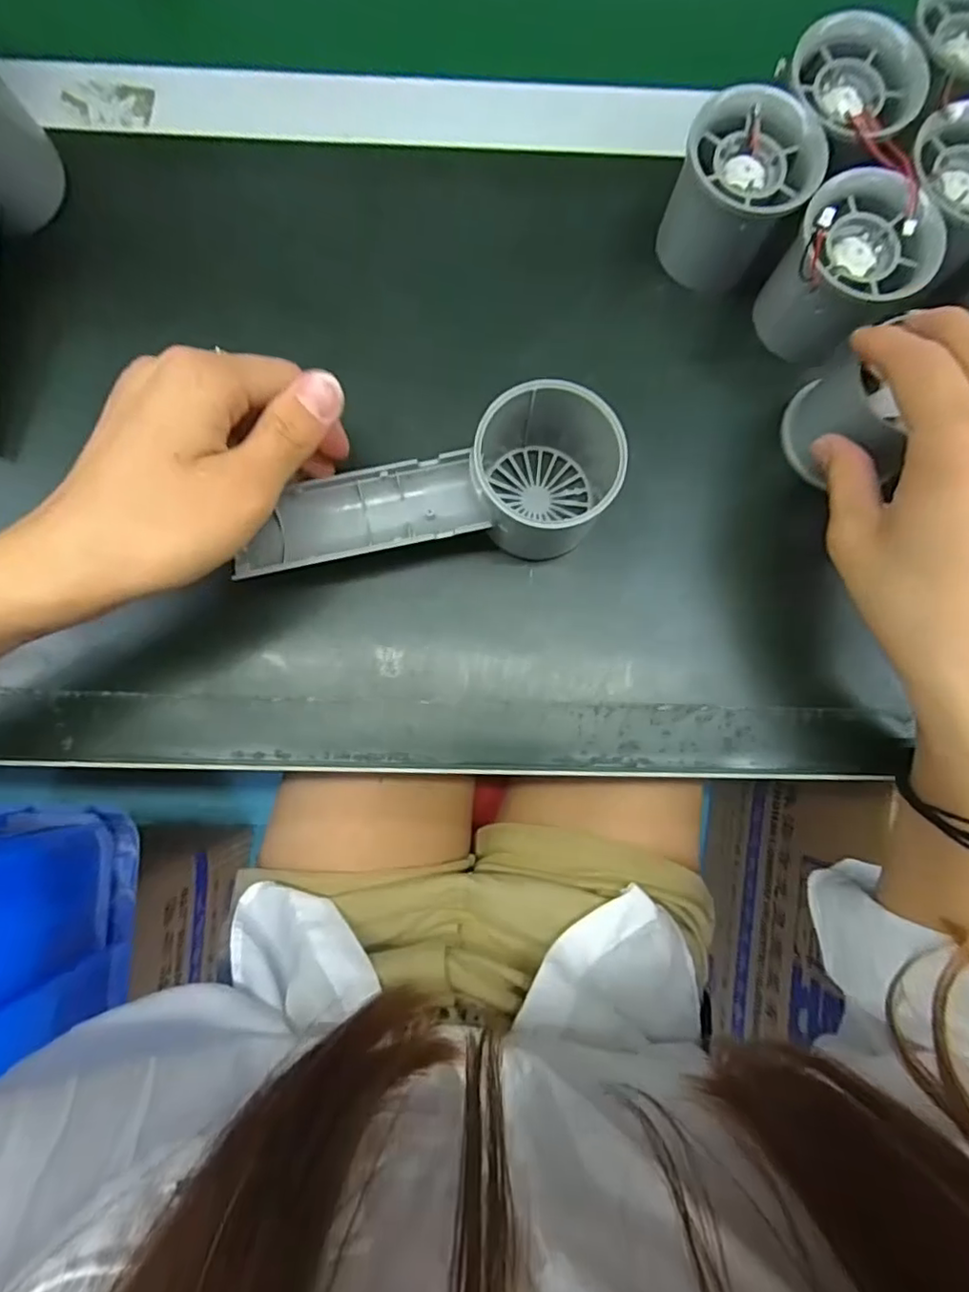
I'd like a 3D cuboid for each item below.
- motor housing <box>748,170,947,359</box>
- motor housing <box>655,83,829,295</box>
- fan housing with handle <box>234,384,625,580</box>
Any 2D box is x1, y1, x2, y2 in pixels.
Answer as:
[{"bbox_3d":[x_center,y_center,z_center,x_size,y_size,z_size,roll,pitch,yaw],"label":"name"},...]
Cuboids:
[{"bbox_3d":[0.152,-0.157,0.262,0.052,0.052,0.049,0,82,-1],"label":"motor housing"},{"bbox_3d":[0.107,-0.192,0.266,0.054,0.056,0.051,39,83,4],"label":"motor housing"},{"bbox_3d":[-0.022,-0.067,0.249,0.147,0.056,0.061,-5,82,-2],"label":"fan housing with handle"}]

